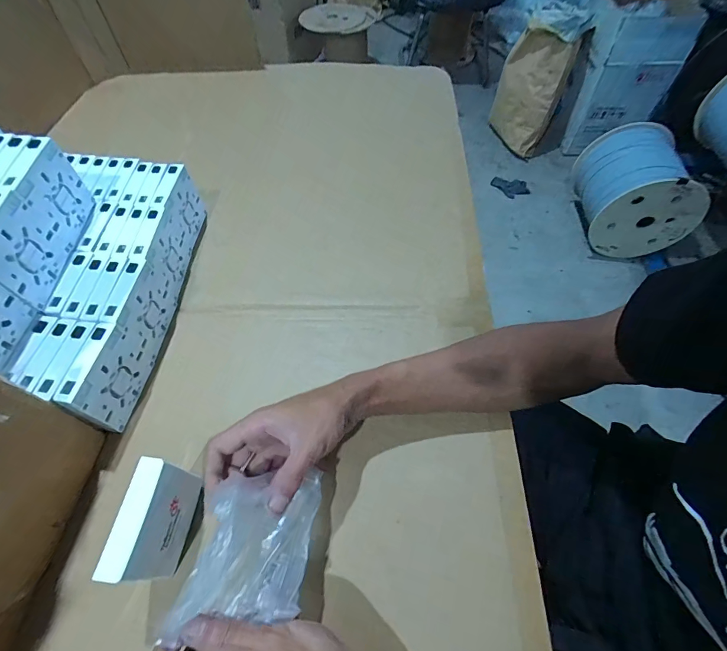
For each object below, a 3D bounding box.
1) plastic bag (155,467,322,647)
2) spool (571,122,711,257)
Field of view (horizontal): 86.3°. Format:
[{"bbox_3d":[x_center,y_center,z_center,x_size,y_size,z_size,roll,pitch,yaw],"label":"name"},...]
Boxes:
[{"bbox_3d":[-0.083,0.169,0.301,0.084,0.027,0.121,13,45,-6],"label":"plastic bag"},{"bbox_3d":[1.010,-0.524,1.443,0.391,0.330,0.391,7,58,5],"label":"spool"}]

